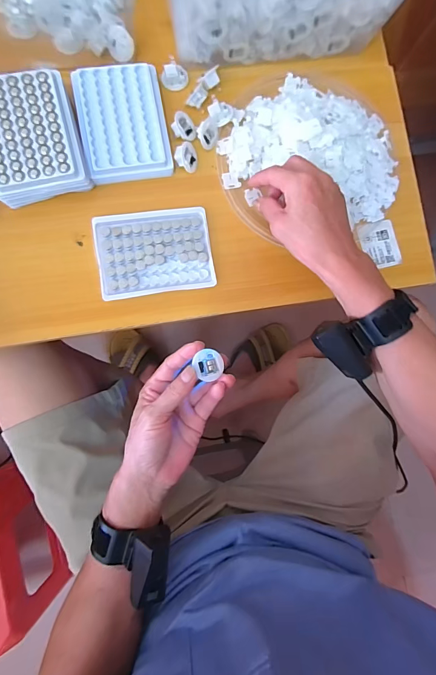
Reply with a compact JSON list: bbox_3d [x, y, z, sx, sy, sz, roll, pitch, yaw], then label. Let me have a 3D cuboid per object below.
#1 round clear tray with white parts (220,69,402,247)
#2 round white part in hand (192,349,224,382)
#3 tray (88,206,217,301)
[{"bbox_3d":[0.114,-0.232,0.420,0.225,0.036,0.212,1,85,-6],"label":"round clear tray with white parts"},{"bbox_3d":[-0.009,0.028,0.354,0.030,0.007,0.030,1,85,-6],"label":"round white part in hand"},{"bbox_3d":[-0.073,-0.100,0.402,0.129,0.011,0.097,-9,86,-7],"label":"tray"}]

